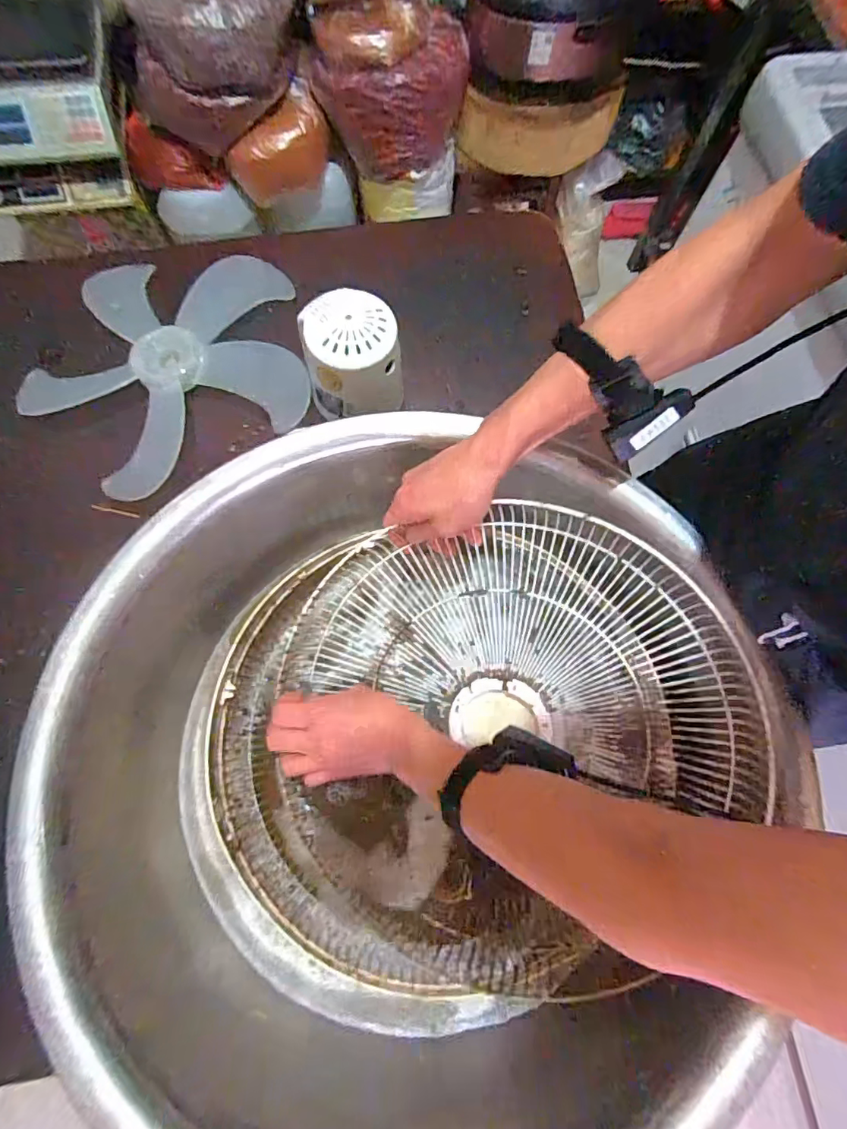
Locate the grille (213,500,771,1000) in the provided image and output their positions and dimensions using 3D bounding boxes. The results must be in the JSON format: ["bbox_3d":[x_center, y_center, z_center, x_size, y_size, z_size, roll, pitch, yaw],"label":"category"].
[{"bbox_3d":[0.040,0.176,0.500,0.478,0.087,0.421,-10,83,13],"label":"grille"}]

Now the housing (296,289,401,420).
[{"bbox_3d":[-0.085,-0.246,0.626,0.110,0.108,0.110,-6,75,-4],"label":"housing"}]

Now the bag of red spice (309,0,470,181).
[{"bbox_3d":[-0.062,-0.979,1.097,0.307,0.236,0.151,-19,76,-7],"label":"bag of red spice"}]

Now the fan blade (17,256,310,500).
[{"bbox_3d":[-0.333,-0.274,0.679,0.355,0.038,0.324,-28,77,-9],"label":"fan blade"}]

